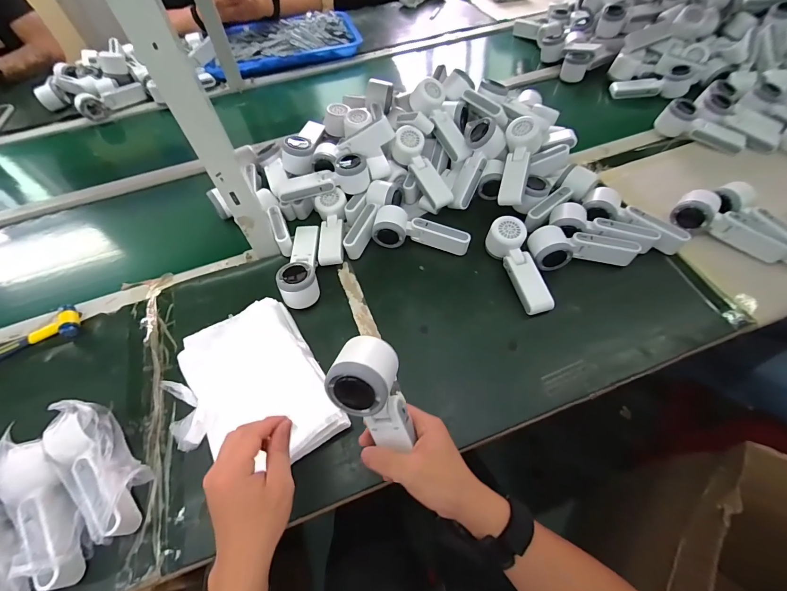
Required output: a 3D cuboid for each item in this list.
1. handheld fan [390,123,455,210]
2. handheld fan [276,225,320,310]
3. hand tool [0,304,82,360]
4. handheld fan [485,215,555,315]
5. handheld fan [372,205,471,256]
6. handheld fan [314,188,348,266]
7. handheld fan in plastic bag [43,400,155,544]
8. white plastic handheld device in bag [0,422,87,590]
[{"bbox_3d":[0.052,-0.234,0.651,0.056,0.037,0.163,-29,87,-14],"label":"handheld fan"},{"bbox_3d":[-0.154,-0.059,0.580,0.059,0.052,0.163,-8,58,-2],"label":"handheld fan"},{"bbox_3d":[-0.613,0.100,0.532,0.249,0.023,0.051,-33,63,-16],"label":"hand tool"},{"bbox_3d":[0.207,-0.049,0.564,0.057,0.058,0.163,-17,59,-8],"label":"handheld fan"},{"bbox_3d":[0.050,-0.110,0.614,0.167,0.049,0.060,10,59,9],"label":"handheld fan"},{"bbox_3d":[-0.112,-0.117,0.625,0.057,0.046,0.154,-4,58,0],"label":"handheld fan"},{"bbox_3d":[-0.356,0.204,0.427,0.173,0.063,0.067,38,67,22],"label":"handheld fan in plastic bag"},{"bbox_3d":[-0.395,0.233,0.388,0.062,0.045,0.177,-34,76,-16],"label":"white plastic handheld device in bag"}]

